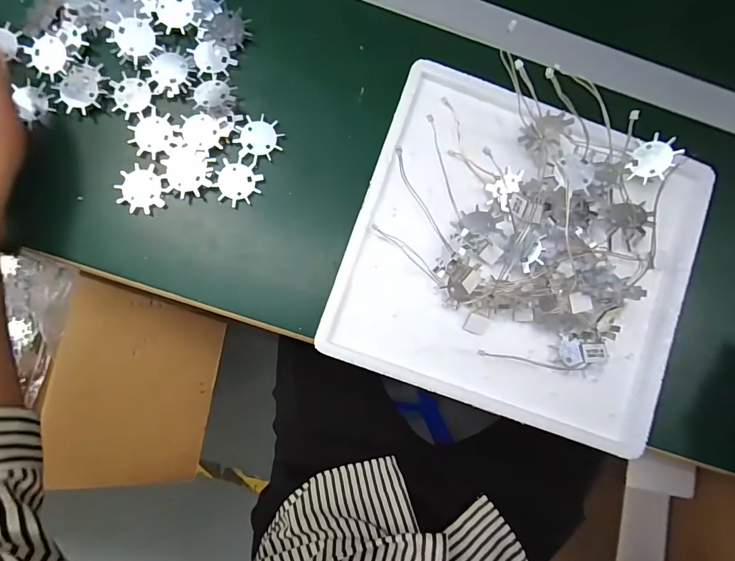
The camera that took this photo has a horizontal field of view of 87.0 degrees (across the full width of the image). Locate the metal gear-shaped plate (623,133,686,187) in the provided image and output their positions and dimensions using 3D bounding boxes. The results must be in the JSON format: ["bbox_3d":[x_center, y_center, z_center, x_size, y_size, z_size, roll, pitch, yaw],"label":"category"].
[{"bbox_3d":[0.230,-0.098,0.313,0.033,0.006,0.037,50,123,29],"label":"metal gear-shaped plate"}]

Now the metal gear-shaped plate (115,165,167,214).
[{"bbox_3d":[-0.182,-0.075,0.310,0.035,0.004,0.038,0,85,-5],"label":"metal gear-shaped plate"}]

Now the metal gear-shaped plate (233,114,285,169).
[{"bbox_3d":[-0.091,-0.117,0.322,0.041,0.005,0.037,-25,87,-7],"label":"metal gear-shaped plate"}]

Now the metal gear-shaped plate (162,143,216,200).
[{"bbox_3d":[-0.147,-0.088,0.314,0.042,0.006,0.040,0,85,-5],"label":"metal gear-shaped plate"}]

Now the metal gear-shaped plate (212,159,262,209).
[{"bbox_3d":[-0.106,-0.079,0.318,0.036,0.004,0.035,1,85,-7],"label":"metal gear-shaped plate"}]

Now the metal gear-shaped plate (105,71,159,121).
[{"bbox_3d":[-0.193,-0.153,0.317,0.036,0.004,0.034,0,85,-5],"label":"metal gear-shaped plate"}]

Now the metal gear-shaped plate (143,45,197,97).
[{"bbox_3d":[-0.162,-0.172,0.319,0.038,0.007,0.038,0,85,-5],"label":"metal gear-shaped plate"}]

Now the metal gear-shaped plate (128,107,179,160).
[{"bbox_3d":[-0.175,-0.120,0.315,0.037,0.004,0.037,0,85,-5],"label":"metal gear-shaped plate"}]

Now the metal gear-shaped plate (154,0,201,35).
[{"bbox_3d":[-0.157,-0.223,0.320,0.033,0.004,0.038,-2,85,-5],"label":"metal gear-shaped plate"}]

